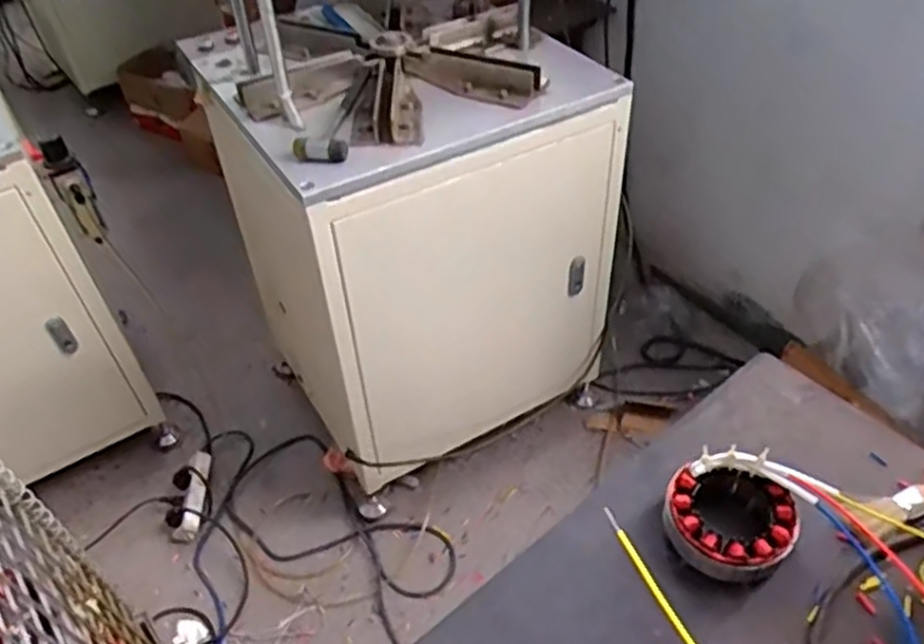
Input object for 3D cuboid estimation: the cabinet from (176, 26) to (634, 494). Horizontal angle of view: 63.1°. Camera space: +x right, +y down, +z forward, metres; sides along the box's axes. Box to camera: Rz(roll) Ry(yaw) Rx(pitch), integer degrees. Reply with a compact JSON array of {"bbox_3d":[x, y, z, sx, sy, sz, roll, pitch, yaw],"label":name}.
[{"bbox_3d":[-0.075,-0.151,1.405,0.547,0.668,0.480,-25,48,-19],"label":"cabinet"}]

